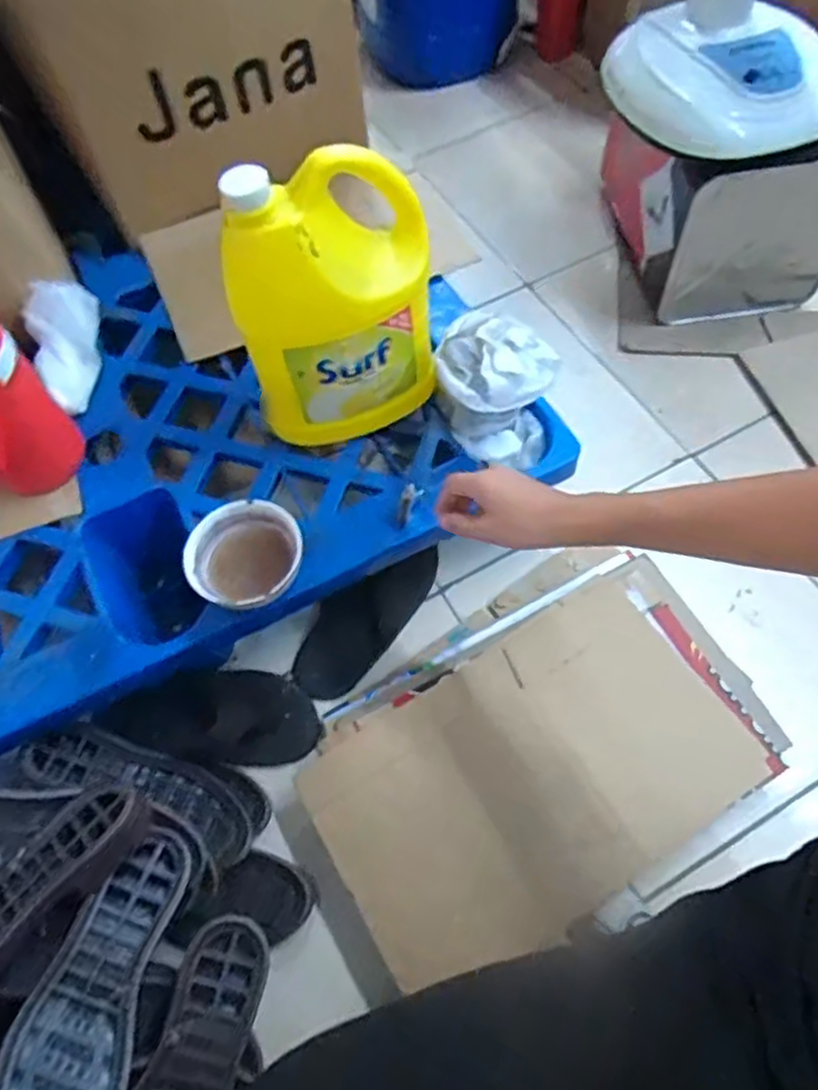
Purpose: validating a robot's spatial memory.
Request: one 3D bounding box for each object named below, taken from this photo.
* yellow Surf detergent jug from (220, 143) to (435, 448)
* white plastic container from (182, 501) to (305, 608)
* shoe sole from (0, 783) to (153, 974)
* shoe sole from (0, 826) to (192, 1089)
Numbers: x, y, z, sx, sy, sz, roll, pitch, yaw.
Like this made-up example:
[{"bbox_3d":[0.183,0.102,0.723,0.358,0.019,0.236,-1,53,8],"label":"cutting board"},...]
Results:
[{"bbox_3d":[-0.070,-0.233,0.696,0.189,0.286,0.096,-7,61,0],"label":"yellow Surf detergent jug"},{"bbox_3d":[-0.167,0.019,0.714,0.115,0.071,0.115,10,62,9],"label":"white plastic container"},{"bbox_3d":[-0.331,0.298,0.565,0.260,0.056,0.082,-38,65,-16],"label":"shoe sole"},{"bbox_3d":[-0.248,0.357,0.546,0.089,0.032,0.251,22,46,-8],"label":"shoe sole"}]

